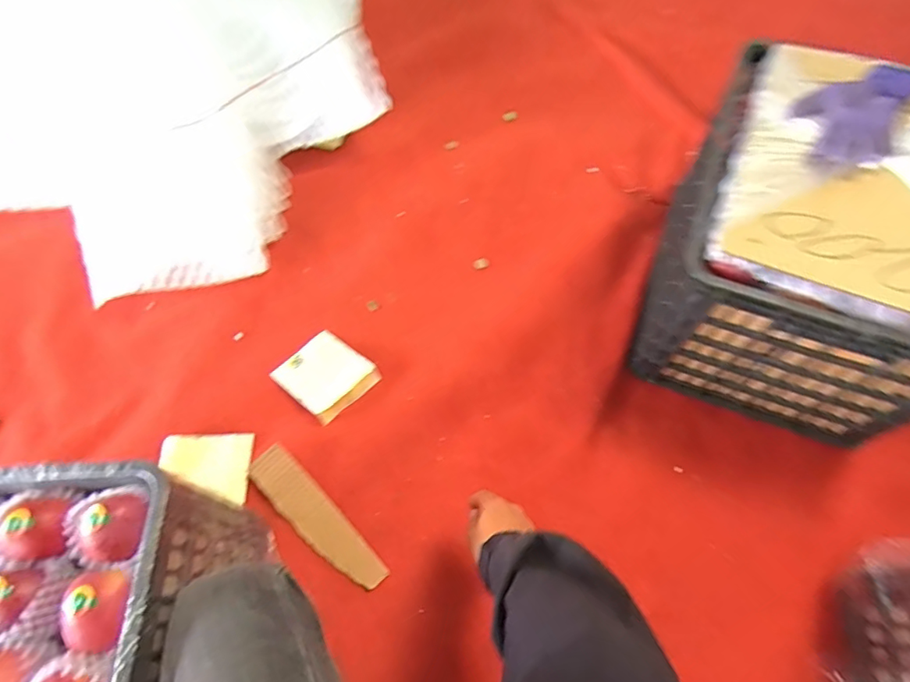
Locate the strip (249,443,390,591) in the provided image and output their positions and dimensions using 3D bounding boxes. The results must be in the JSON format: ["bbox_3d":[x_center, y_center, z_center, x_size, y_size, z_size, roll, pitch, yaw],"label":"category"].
[{"bbox_3d":[-0.203,0.262,0.752,0.252,0.010,0.067,42,88,14],"label":"strip"}]

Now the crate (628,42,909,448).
[{"bbox_3d":[0.532,-0.152,0.776,0.371,0.330,0.459,19,65,11],"label":"crate"}]

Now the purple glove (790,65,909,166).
[{"bbox_3d":[0.534,-0.315,0.689,0.120,0.027,0.215,32,69,17],"label":"purple glove"}]

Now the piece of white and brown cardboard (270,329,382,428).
[{"bbox_3d":[-0.218,0.054,0.857,0.147,0.026,0.124,38,69,19],"label":"piece of white and brown cardboard"}]

